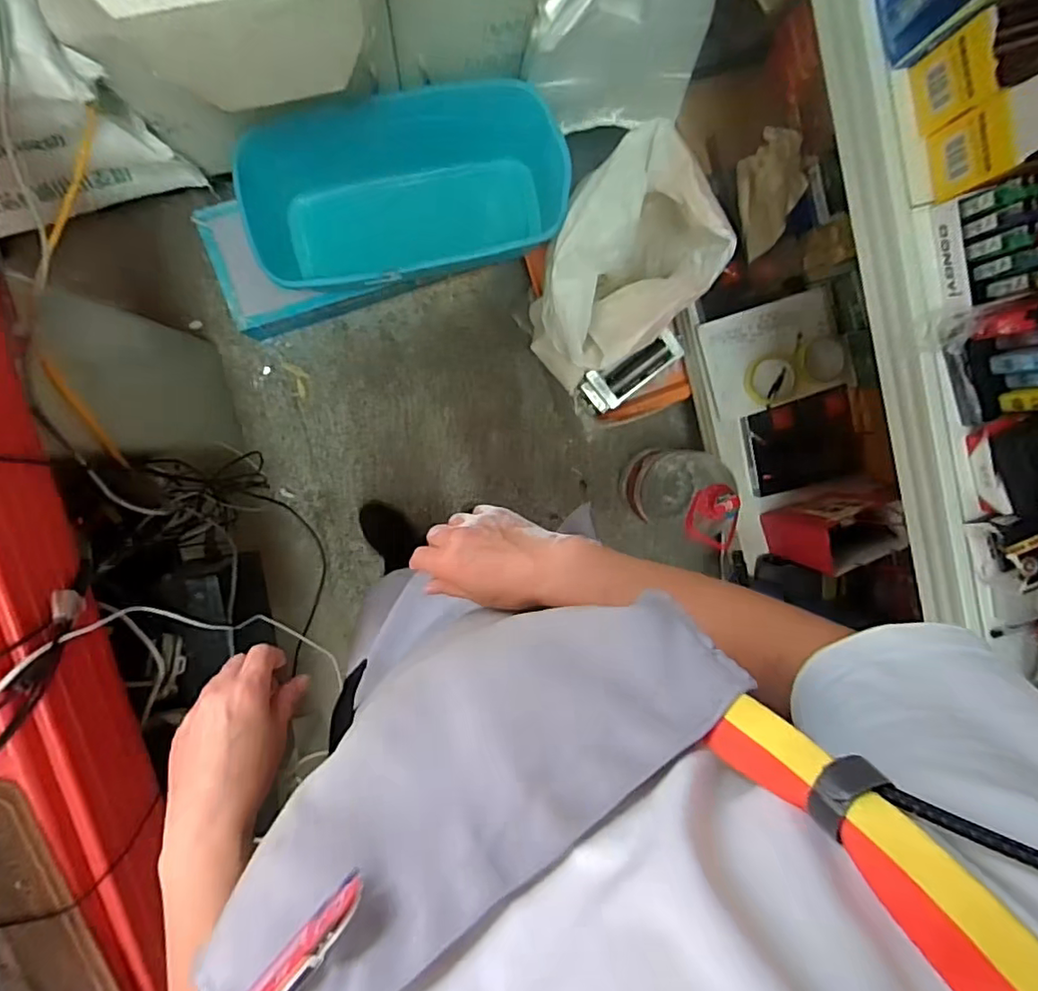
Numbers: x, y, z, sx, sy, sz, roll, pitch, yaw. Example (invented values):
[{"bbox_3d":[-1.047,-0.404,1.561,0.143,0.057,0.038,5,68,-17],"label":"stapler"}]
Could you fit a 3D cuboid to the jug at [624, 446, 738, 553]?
[{"bbox_3d":[0.318,-0.016,1.126,0.151,0.361,0.167,34,92,-8],"label":"jug"}]

